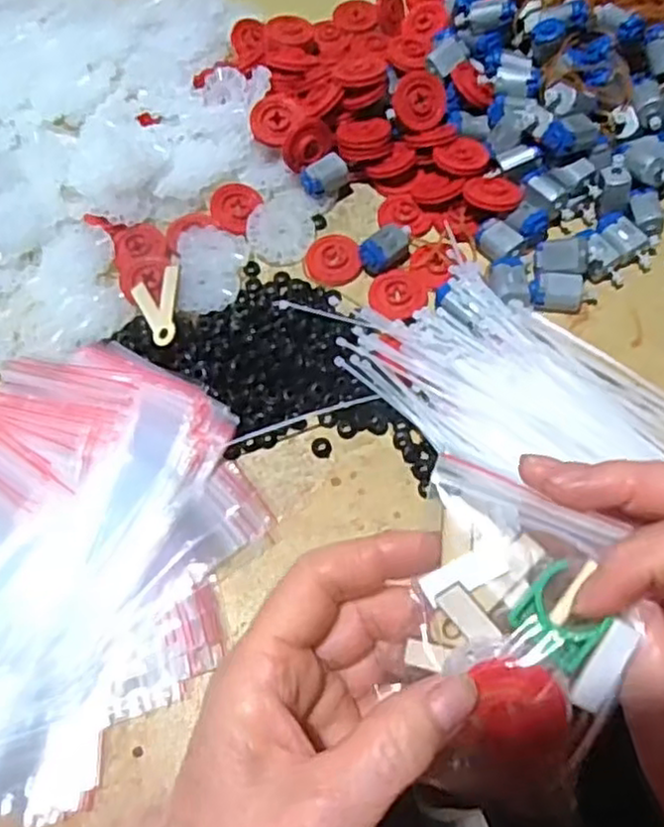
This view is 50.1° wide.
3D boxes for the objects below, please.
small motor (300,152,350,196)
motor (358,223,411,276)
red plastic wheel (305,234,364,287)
[{"bbox_3d":[-0.004,-0.143,0.427,0.028,0.015,0.017,-29,69,-10],"label":"small motor"},{"bbox_3d":[0.032,-0.094,0.404,0.034,0.015,0.018,-35,70,-12],"label":"motor"},{"bbox_3d":[0.001,-0.090,0.410,0.031,0.004,0.032,-1,67,2],"label":"red plastic wheel"}]

